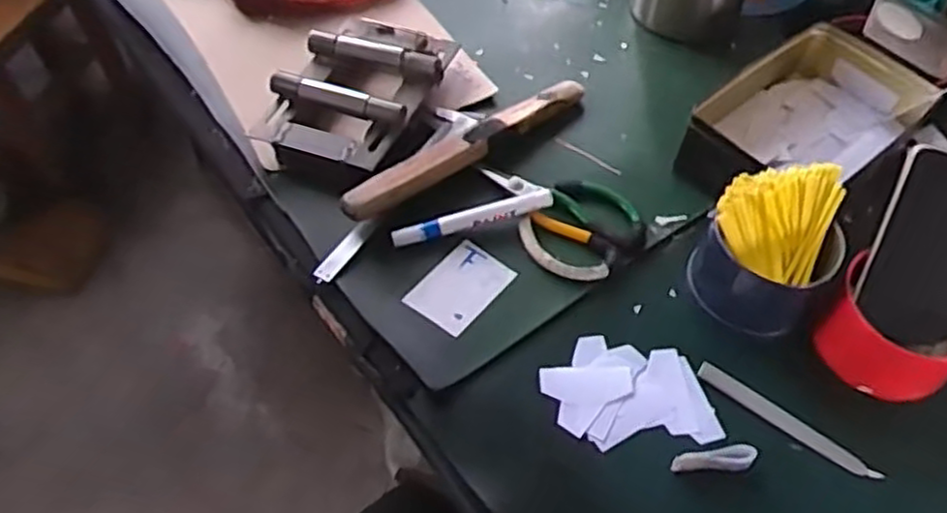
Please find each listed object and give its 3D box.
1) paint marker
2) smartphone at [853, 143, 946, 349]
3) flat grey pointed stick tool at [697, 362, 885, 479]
[{"bbox_3d":[0.001,-0.032,0.634,0.142,0.014,0.017,-16,56,-10],"label":"paint marker"},{"bbox_3d":[0.341,-0.005,0.542,0.078,0.009,0.140,21,101,14],"label":"smartphone"},{"bbox_3d":[0.230,0.121,0.542,0.136,0.005,0.016,32,61,22],"label":"flat grey pointed stick tool"}]

